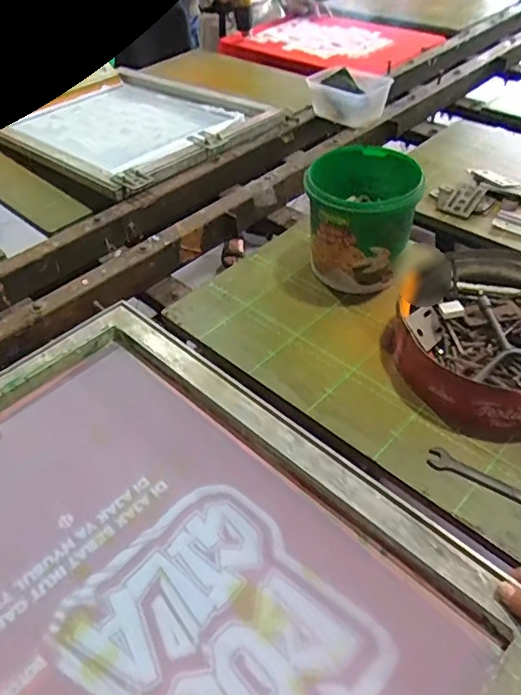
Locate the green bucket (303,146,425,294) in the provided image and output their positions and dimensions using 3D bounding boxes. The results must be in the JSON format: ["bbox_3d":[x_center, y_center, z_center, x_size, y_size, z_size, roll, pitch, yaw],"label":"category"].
[{"bbox_3d":[0.152,-0.197,0.829,0.152,0.146,0.156,-3,46,3],"label":"green bucket"}]

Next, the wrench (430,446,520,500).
[{"bbox_3d":[0.247,0.144,0.603,0.122,0.004,0.024,25,53,26],"label":"wrench"}]

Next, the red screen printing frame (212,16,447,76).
[{"bbox_3d":[0.233,-0.916,1.648,0.412,0.057,0.671,-31,48,-22],"label":"red screen printing frame"}]

